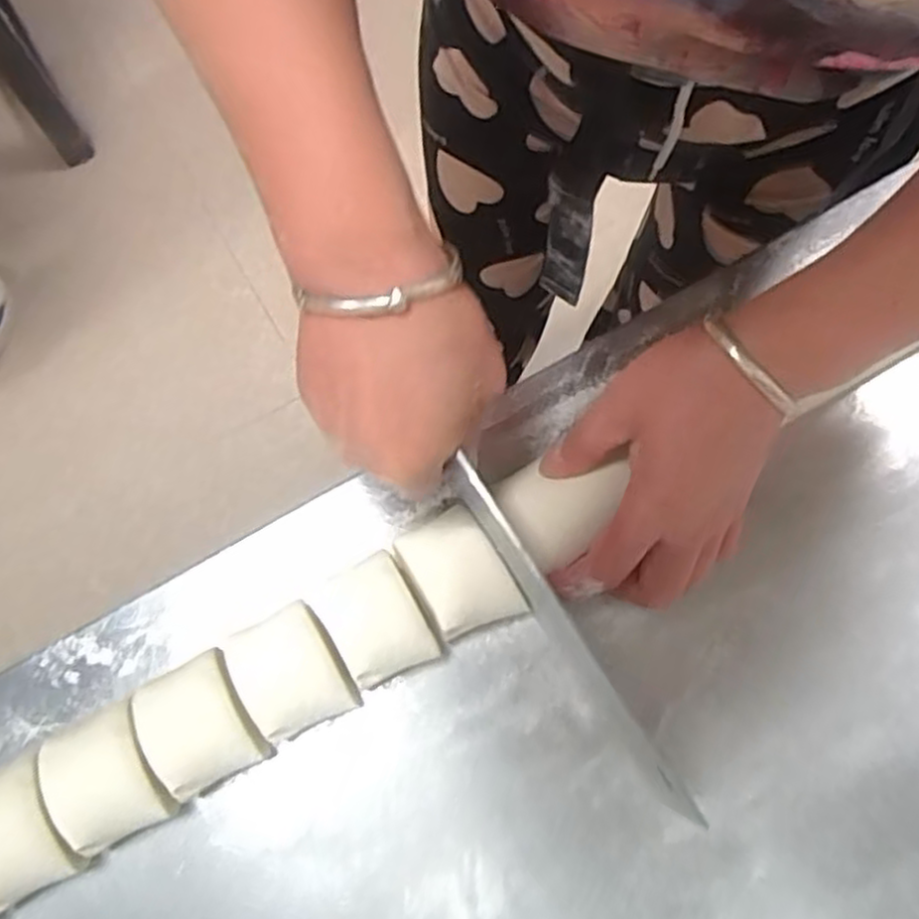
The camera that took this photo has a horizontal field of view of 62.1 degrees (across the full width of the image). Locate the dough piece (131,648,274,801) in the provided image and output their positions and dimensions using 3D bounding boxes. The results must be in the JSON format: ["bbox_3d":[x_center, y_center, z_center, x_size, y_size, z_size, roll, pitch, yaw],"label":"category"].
[{"bbox_3d":[-0.116,0.120,0.346,0.044,0.032,0.052,-29,75,-8],"label":"dough piece"}]

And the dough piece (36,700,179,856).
[{"bbox_3d":[-0.154,0.141,0.337,0.044,0.031,0.052,-27,74,-7],"label":"dough piece"}]

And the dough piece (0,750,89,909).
[{"bbox_3d":[-0.193,0.162,0.332,0.047,0.028,0.052,-25,74,-7],"label":"dough piece"}]

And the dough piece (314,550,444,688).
[{"bbox_3d":[-0.037,0.076,0.357,0.041,0.036,0.052,-31,75,-8],"label":"dough piece"}]

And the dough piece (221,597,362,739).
[{"bbox_3d":[-0.078,0.098,0.352,0.045,0.029,0.054,-31,75,-8],"label":"dough piece"}]

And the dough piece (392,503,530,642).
[{"bbox_3d":[-0.001,0.054,0.365,0.040,0.032,0.059,-30,75,-8],"label":"dough piece"}]

